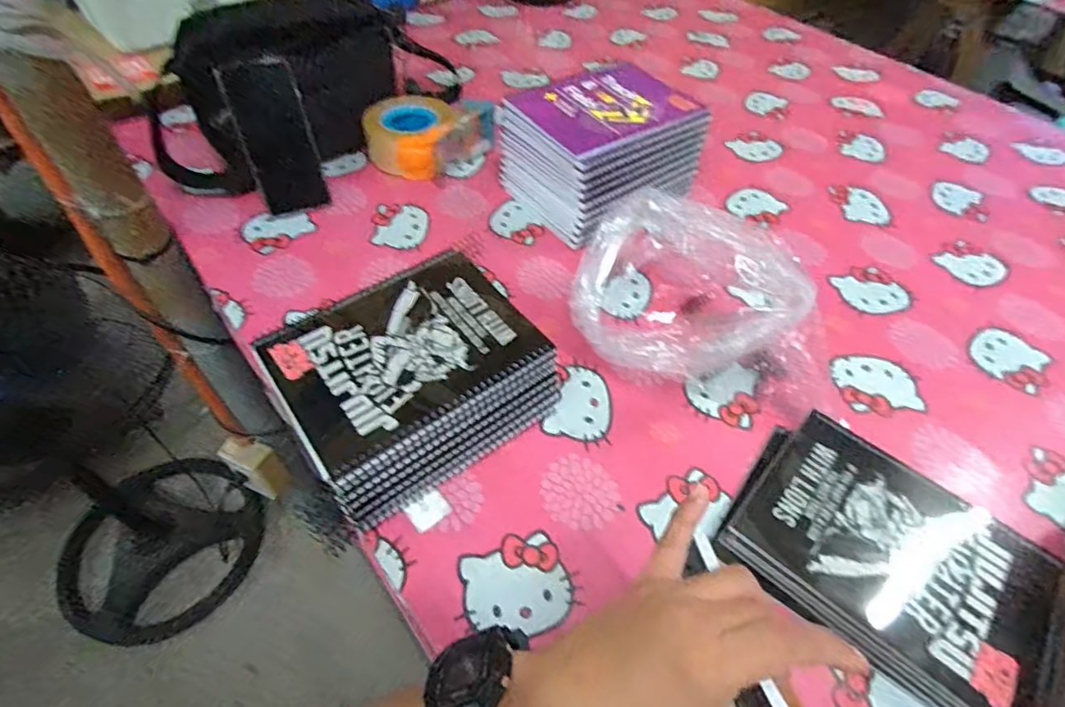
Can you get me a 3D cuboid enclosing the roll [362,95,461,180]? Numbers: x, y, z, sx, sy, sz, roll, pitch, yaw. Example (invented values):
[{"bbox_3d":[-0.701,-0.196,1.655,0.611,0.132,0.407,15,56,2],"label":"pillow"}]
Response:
[{"bbox_3d":[-0.162,-0.290,0.713,0.112,0.067,0.123,2,51,-2],"label":"roll"}]

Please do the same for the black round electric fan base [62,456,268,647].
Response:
[{"bbox_3d":[-0.819,0.424,1.186,0.361,0.112,0.396,25,54,16],"label":"black round electric fan base"}]

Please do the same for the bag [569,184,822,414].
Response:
[{"bbox_3d":[0.167,-0.059,0.504,0.249,0.137,0.192,12,52,6],"label":"bag"}]

